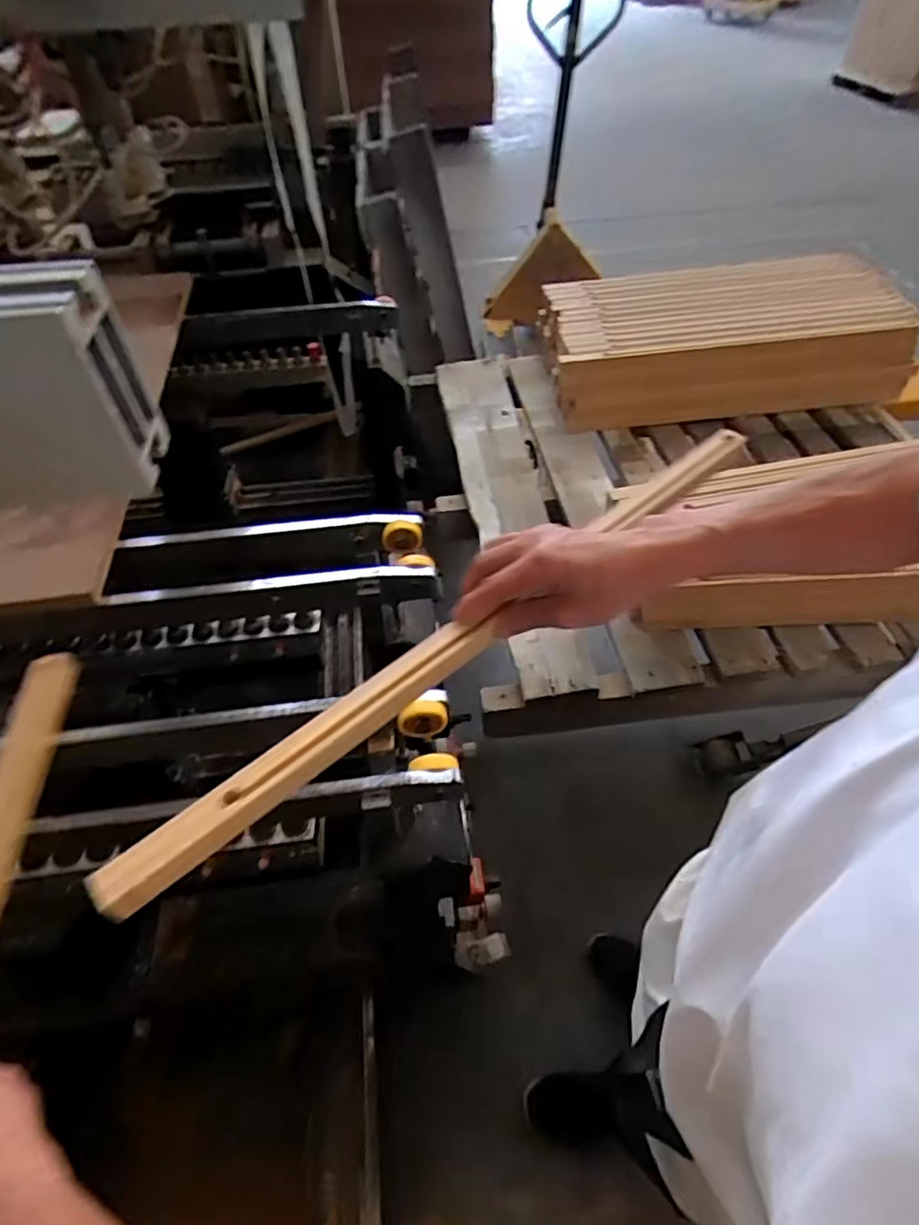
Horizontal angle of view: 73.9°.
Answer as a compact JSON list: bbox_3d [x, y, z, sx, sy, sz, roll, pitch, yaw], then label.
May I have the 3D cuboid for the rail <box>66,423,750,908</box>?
[{"bbox_3d":[0.032,-0.001,0.485,0.639,0.026,0.030,-35,58,-25],"label":"rail"}]

